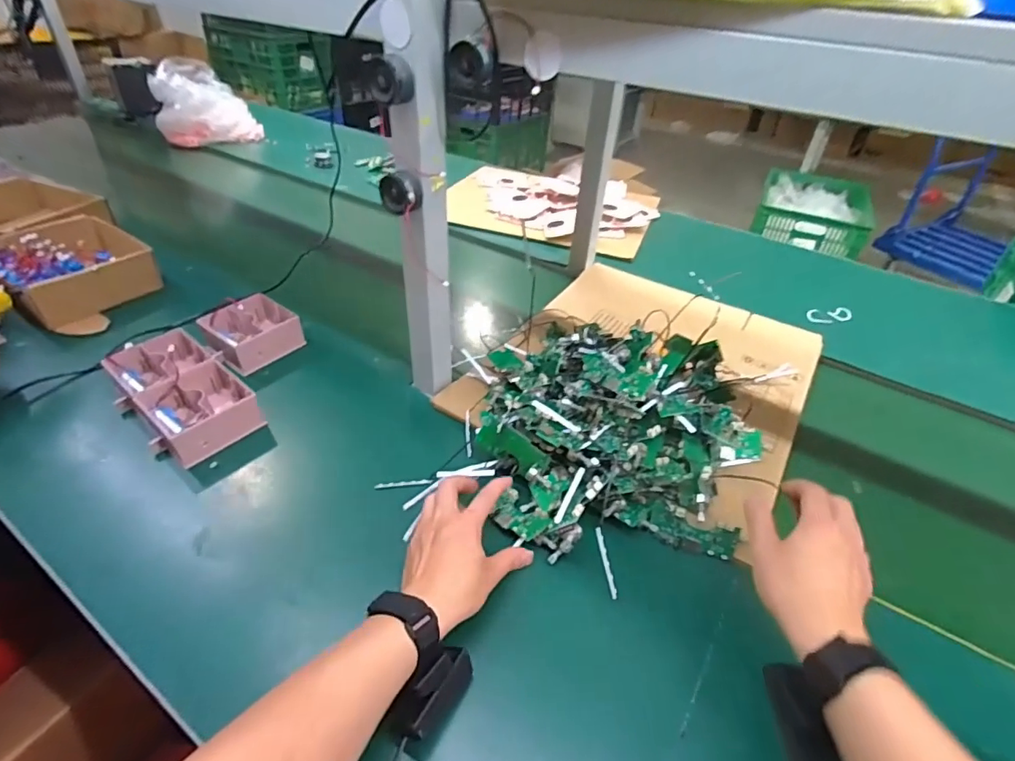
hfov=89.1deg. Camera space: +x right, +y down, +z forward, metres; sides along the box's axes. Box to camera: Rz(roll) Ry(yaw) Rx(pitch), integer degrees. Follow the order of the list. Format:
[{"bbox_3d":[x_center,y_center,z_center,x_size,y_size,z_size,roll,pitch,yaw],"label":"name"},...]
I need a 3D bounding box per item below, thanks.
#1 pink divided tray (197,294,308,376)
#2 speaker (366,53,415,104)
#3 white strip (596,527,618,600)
[{"bbox_3d":[-0.375,-0.073,0.751,0.109,0.057,0.113,22,43,22],"label":"pink divided tray"},{"bbox_3d":[-0.104,-0.268,0.458,0.029,0.035,0.032,26,44,26],"label":"speaker"},{"bbox_3d":[0.094,0.173,0.490,0.006,0.006,0.065,-6,67,-11],"label":"white strip"}]

